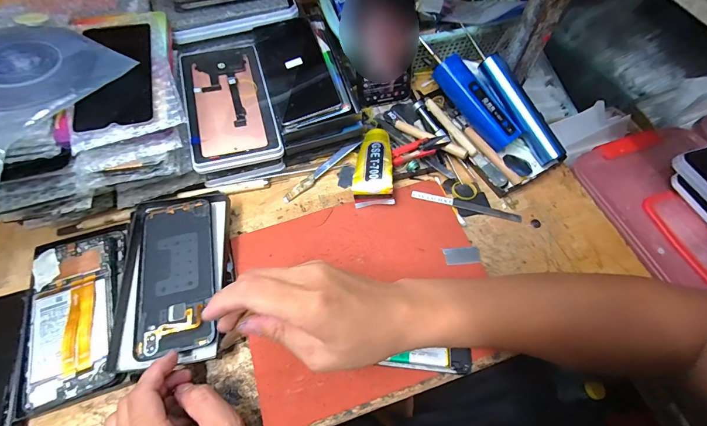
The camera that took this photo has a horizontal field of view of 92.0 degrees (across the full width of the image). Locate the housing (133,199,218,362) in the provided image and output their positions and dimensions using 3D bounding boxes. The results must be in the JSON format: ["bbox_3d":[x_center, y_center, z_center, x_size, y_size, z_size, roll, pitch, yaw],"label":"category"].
[{"bbox_3d":[-0.180,0.059,0.347,0.075,0.009,0.156,-9,63,-6],"label":"housing"}]

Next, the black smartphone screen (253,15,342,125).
[{"bbox_3d":[-0.074,-0.185,0.426,0.076,0.011,0.161,-21,69,0],"label":"black smartphone screen"}]

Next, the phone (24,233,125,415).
[{"bbox_3d":[-0.276,0.096,0.342,0.083,0.009,0.161,-14,60,-16],"label":"phone"}]

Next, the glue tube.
[{"bbox_3d":[0.022,-0.056,0.413,0.048,0.033,0.090,-3,62,-2],"label":"glue tube"}]

